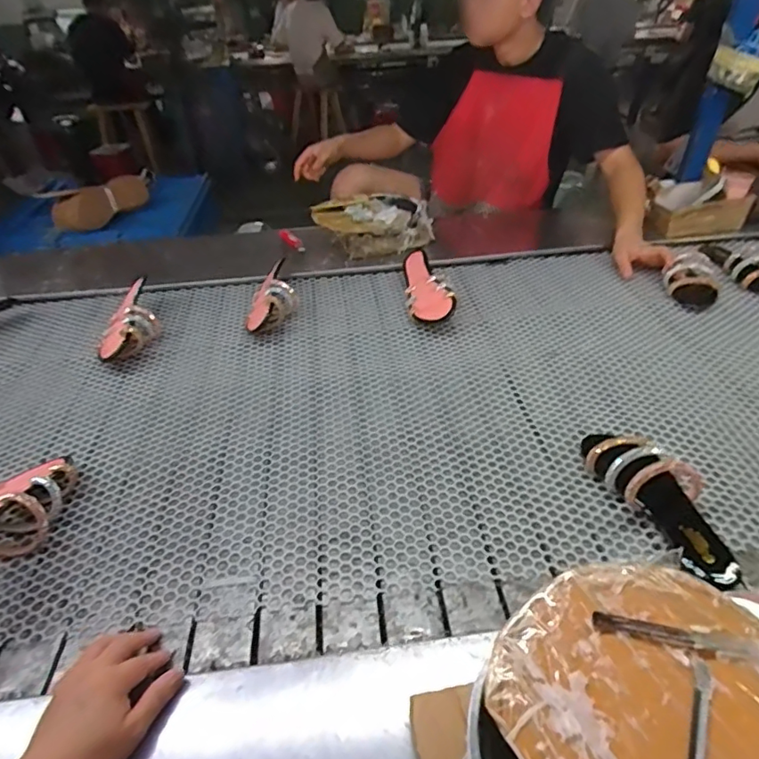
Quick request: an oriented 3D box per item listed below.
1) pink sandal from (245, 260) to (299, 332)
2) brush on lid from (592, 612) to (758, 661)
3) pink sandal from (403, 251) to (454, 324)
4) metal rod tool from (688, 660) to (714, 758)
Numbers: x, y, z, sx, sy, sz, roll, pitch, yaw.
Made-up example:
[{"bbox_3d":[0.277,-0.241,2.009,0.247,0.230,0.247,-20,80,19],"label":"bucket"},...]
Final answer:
[{"bbox_3d":[-0.215,-0.168,1.042,0.091,0.083,0.185,-7,38,-4],"label":"pink sandal"},{"bbox_3d":[0.248,0.208,0.419,0.141,0.007,0.018,6,39,12],"label":"brush on lid"},{"bbox_3d":[0.096,-0.184,1.054,0.085,0.075,0.199,-4,38,0],"label":"pink sandal"},{"bbox_3d":[0.233,0.249,0.377,0.013,0.004,0.088,16,42,24],"label":"metal rod tool"}]

